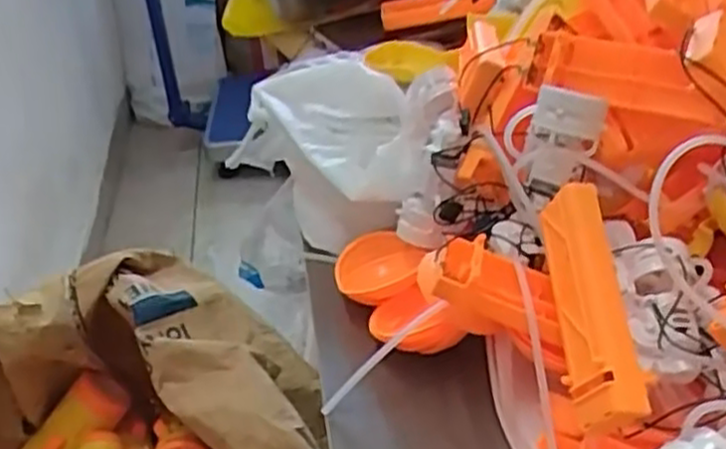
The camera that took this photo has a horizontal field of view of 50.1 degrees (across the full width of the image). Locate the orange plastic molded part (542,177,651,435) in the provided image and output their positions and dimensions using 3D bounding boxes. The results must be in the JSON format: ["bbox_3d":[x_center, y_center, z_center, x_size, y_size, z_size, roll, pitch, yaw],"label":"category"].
[{"bbox_3d":[0.101,0.035,0.349,0.025,0.040,0.108,-3,61,0],"label":"orange plastic molded part"}]

